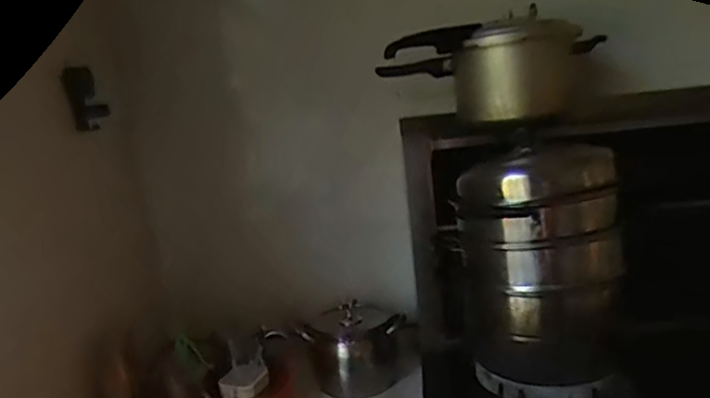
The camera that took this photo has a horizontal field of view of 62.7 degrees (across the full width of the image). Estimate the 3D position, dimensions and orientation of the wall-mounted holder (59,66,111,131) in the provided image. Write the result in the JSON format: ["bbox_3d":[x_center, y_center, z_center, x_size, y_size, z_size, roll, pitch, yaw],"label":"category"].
[{"bbox_3d":[-0.493,-0.184,1.068,0.066,0.112,0.062,-11,12,-23],"label":"wall-mounted holder"}]

